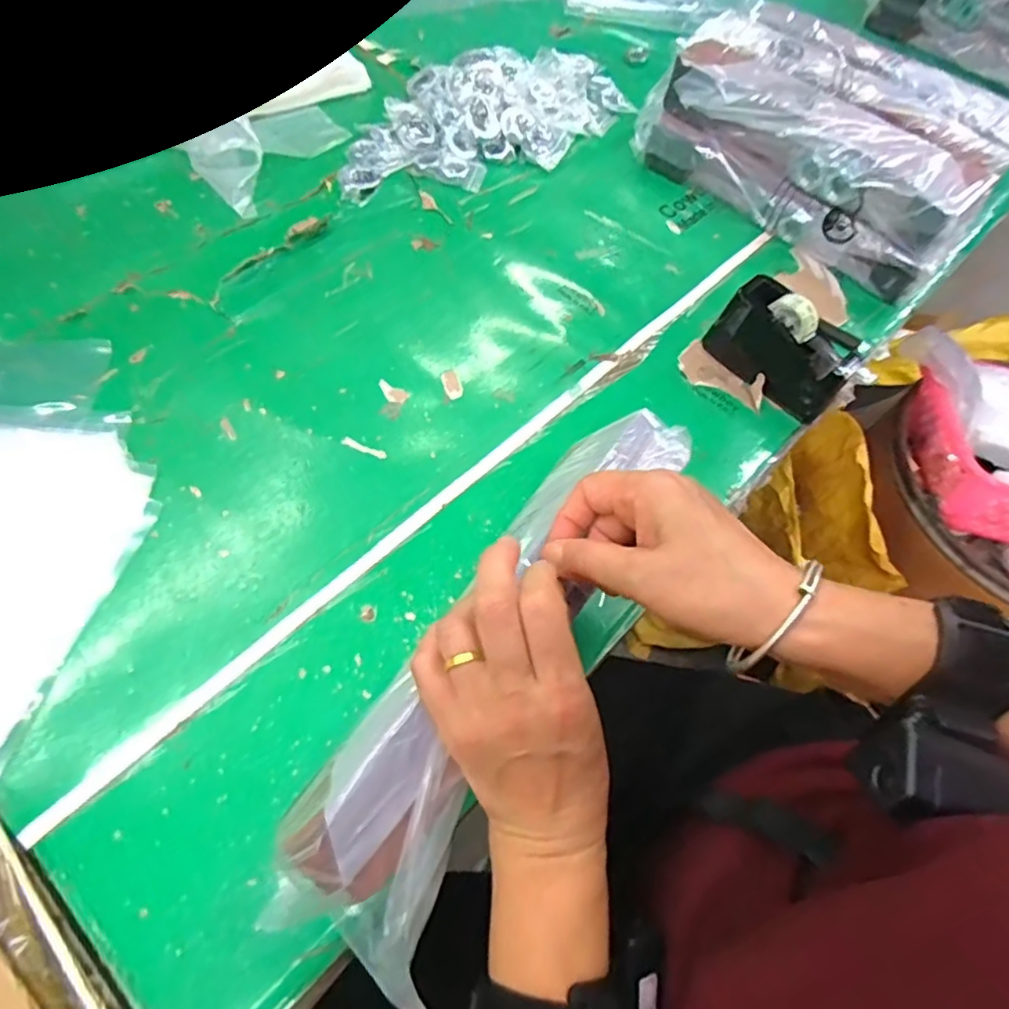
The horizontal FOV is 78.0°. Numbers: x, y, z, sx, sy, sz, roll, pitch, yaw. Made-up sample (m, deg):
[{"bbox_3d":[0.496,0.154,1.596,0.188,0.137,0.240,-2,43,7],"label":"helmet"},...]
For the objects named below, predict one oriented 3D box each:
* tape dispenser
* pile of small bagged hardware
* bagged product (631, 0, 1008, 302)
[{"bbox_3d":[0.233,-0.134,0.520,0.116,0.070,0.052,41,65,14],"label":"tape dispenser"},{"bbox_3d":[-0.028,-0.416,0.668,0.185,0.030,0.345,40,64,15],"label":"pile of small bagged hardware"},{"bbox_3d":[0.328,-0.382,0.644,0.324,0.100,0.214,35,64,11],"label":"bagged product"}]

